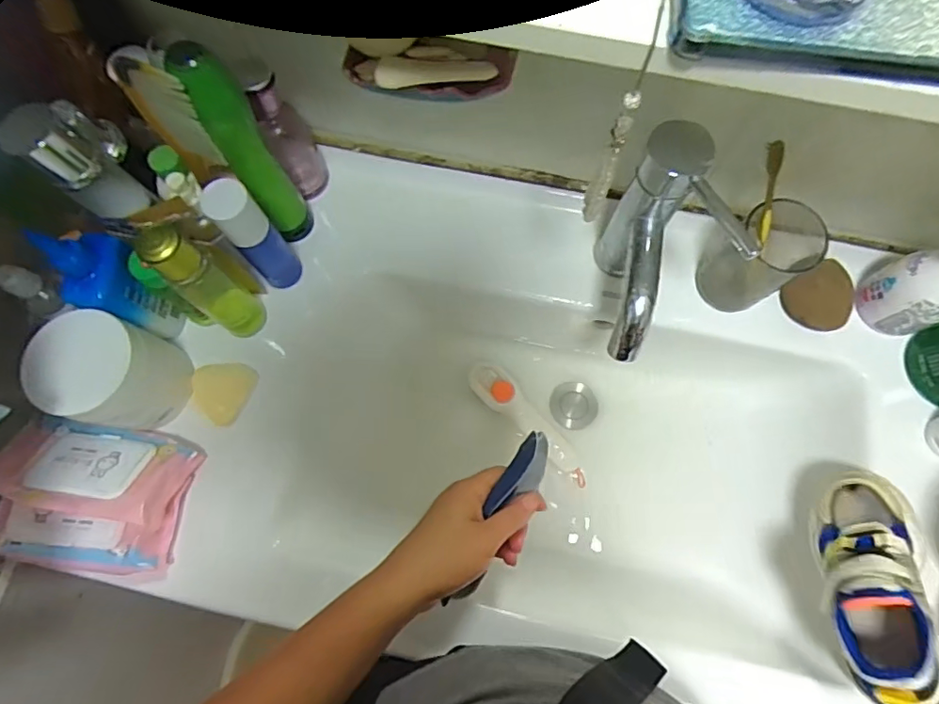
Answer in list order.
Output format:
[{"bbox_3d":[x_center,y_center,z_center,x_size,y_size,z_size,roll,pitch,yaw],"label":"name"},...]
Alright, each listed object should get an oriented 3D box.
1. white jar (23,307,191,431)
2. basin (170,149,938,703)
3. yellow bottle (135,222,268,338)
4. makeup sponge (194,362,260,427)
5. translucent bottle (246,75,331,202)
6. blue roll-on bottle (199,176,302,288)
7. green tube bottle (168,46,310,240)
[{"bbox_3d":[-0.319,0.021,0.481,0.087,0.107,0.087,0,74,0],"label":"white jar"},{"bbox_3d":[0.129,0.072,0.551,0.738,0.199,0.463,12,75,4],"label":"basin"},{"bbox_3d":[-0.234,-0.061,0.472,0.044,0.153,0.051,-26,76,-7],"label":"yellow bottle"},{"bbox_3d":[-0.248,0.038,0.525,0.055,0.014,0.061,20,75,6],"label":"makeup sponge"},{"bbox_3d":[-0.178,-0.214,0.523,0.040,0.139,0.052,38,78,10],"label":"translucent bottle"},{"bbox_3d":[-0.197,-0.105,0.488,0.033,0.142,0.039,37,78,10],"label":"blue roll-on bottle"},{"bbox_3d":[-0.190,-0.171,0.469,0.043,0.217,0.042,-31,76,-8],"label":"green tube bottle"}]

